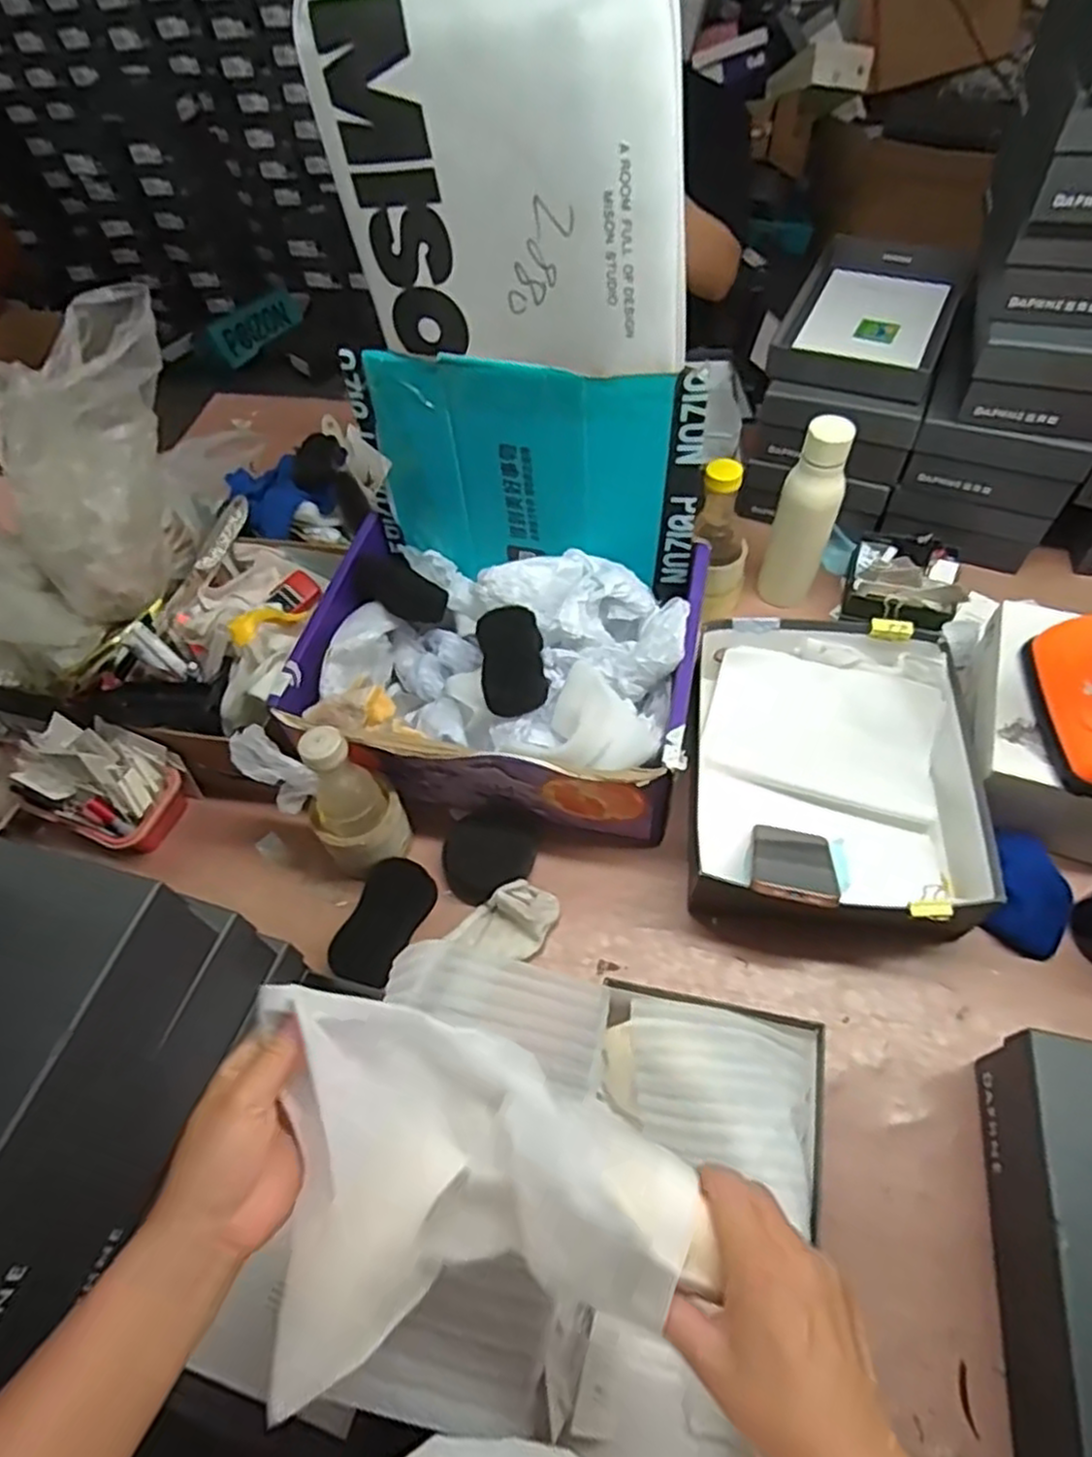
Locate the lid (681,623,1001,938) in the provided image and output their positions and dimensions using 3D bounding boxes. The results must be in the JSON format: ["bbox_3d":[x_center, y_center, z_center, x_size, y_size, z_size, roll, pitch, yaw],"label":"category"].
[{"bbox_3d":[0.291,0.040,0.748,0.263,0.097,0.337,3,56,7],"label":"lid"}]

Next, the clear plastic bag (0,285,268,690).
[{"bbox_3d":[-0.509,-0.271,0.817,0.443,0.257,0.178,-40,62,-21],"label":"clear plastic bag"}]

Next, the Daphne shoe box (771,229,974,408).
[{"bbox_3d":[0.408,-0.523,0.931,0.187,0.040,0.317,20,60,17],"label":"Daphne shoe box"}]

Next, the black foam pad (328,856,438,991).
[{"bbox_3d":[-0.159,0.191,0.728,0.067,0.006,0.122,33,72,-13],"label":"black foam pad"}]

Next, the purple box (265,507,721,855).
[{"bbox_3d":[-0.045,-0.067,0.797,0.402,0.140,0.302,11,58,12],"label":"purple box"}]

